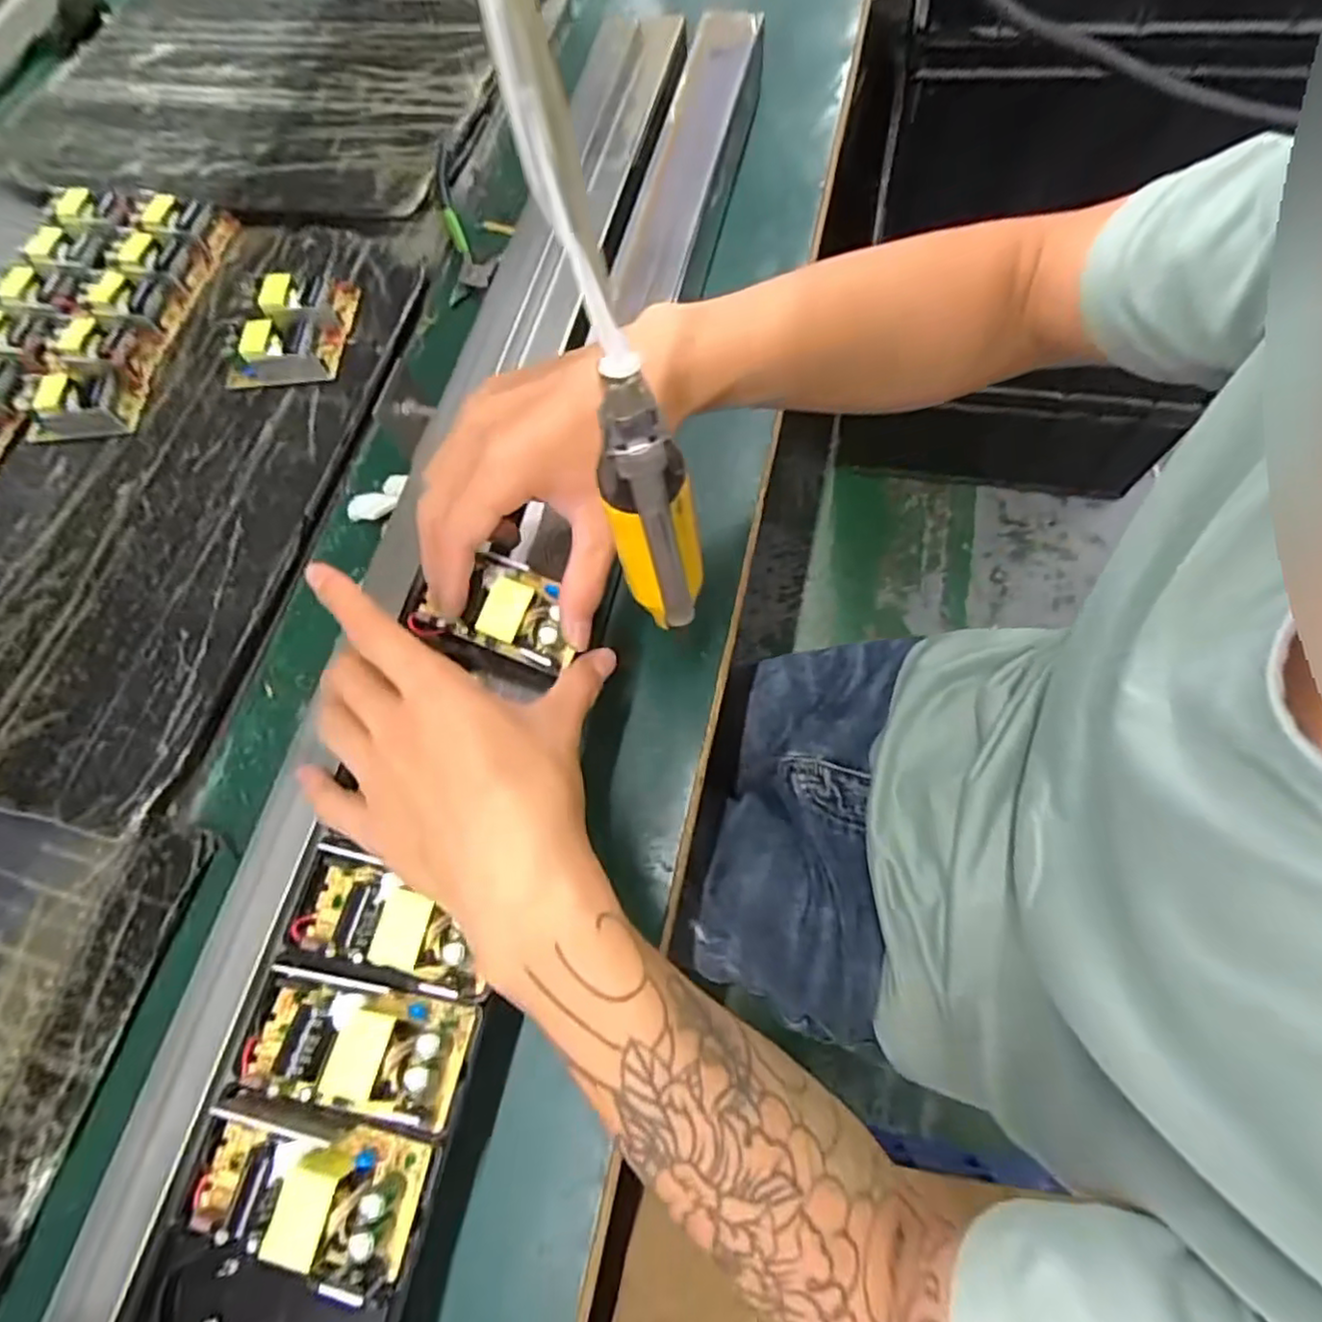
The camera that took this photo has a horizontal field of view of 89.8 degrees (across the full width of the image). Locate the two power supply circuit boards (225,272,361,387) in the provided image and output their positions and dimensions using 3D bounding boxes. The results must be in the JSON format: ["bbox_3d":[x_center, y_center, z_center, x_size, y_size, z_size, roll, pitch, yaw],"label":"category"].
[{"bbox_3d":[-0.277,-0.248,0.492,0.087,0.026,0.088,-2,69,6],"label":"two power supply circuit boards"}]

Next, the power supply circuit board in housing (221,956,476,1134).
[{"bbox_3d":[-0.125,0.152,0.265,0.092,0.025,0.046,7,70,9],"label":"power supply circuit board in housing"}]

